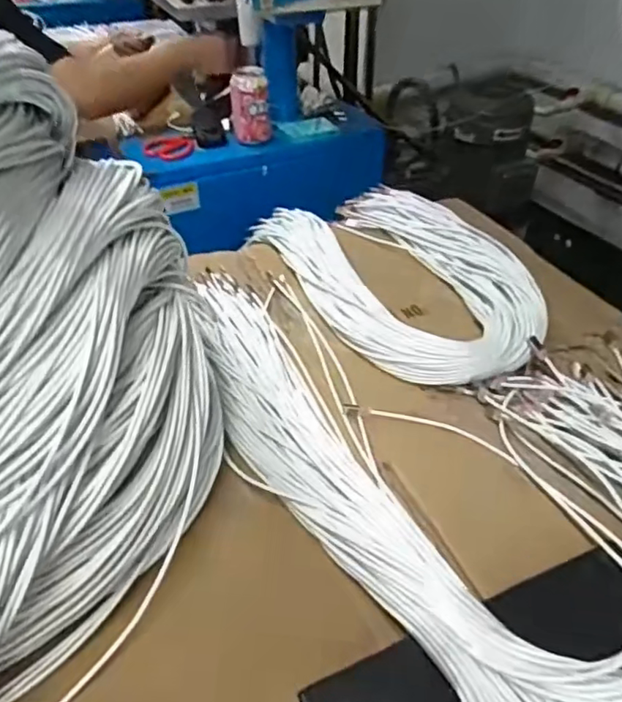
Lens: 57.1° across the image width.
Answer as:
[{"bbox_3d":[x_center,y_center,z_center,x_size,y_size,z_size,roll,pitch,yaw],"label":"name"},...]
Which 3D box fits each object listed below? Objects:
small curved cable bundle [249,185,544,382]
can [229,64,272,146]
[{"bbox_3d":[0.110,-0.108,0.721,0.246,0.042,0.404,-17,44,-19],"label":"small curved cable bundle"},{"bbox_3d":[-0.102,-0.421,0.970,0.065,0.103,0.055,0,41,-2],"label":"can"}]

